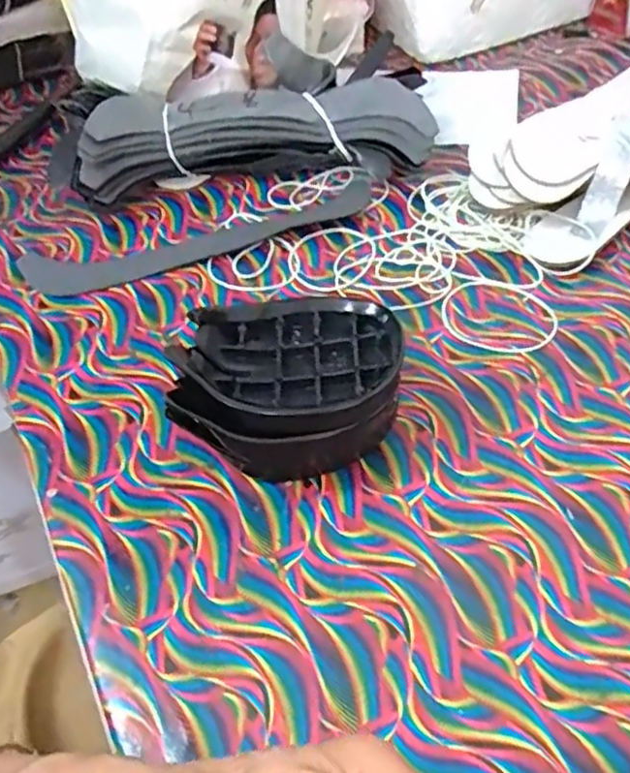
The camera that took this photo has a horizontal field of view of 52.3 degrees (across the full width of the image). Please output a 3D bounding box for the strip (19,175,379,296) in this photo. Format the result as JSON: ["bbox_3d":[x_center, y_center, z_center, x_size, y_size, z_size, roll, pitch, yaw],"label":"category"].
[{"bbox_3d":[-0.088,-0.124,0.527,0.297,0.004,0.056,-15,52,-8],"label":"strip"}]

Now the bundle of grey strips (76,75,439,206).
[{"bbox_3d":[-0.049,-0.215,0.559,0.297,0.065,0.095,-7,52,-1],"label":"bundle of grey strips"}]

